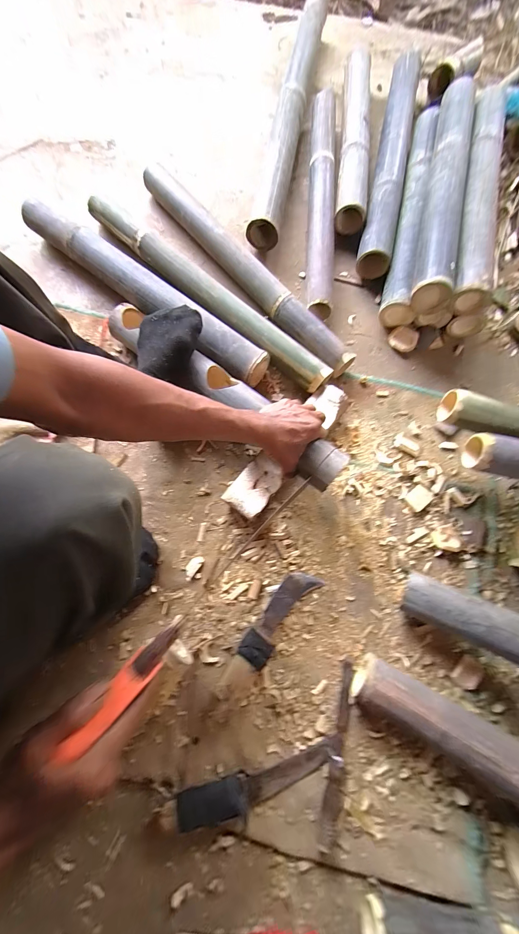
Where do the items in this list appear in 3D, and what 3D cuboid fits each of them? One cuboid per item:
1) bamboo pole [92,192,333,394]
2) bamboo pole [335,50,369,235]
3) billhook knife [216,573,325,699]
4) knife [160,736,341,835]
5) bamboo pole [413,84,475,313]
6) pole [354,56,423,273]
[{"bbox_3d":[-0.121,-0.383,0.654,0.657,0.055,0.065,41,78,7],"label":"bamboo pole"},{"bbox_3d":[0.245,-0.869,0.802,0.075,0.059,0.612,7,76,-1],"label":"bamboo pole"},{"bbox_3d":[0.018,0.276,0.524,0.056,0.034,0.234,40,66,8],"label":"billhook knife"},{"bbox_3d":[-0.005,0.491,0.471,0.274,0.030,0.045,-15,76,-5],"label":"knife"},{"bbox_3d":[0.409,-0.618,0.680,0.079,0.083,0.613,13,76,1],"label":"bamboo pole"},{"bbox_3d":[0.334,-0.788,0.789,0.080,0.100,0.700,13,75,2],"label":"pole"}]

